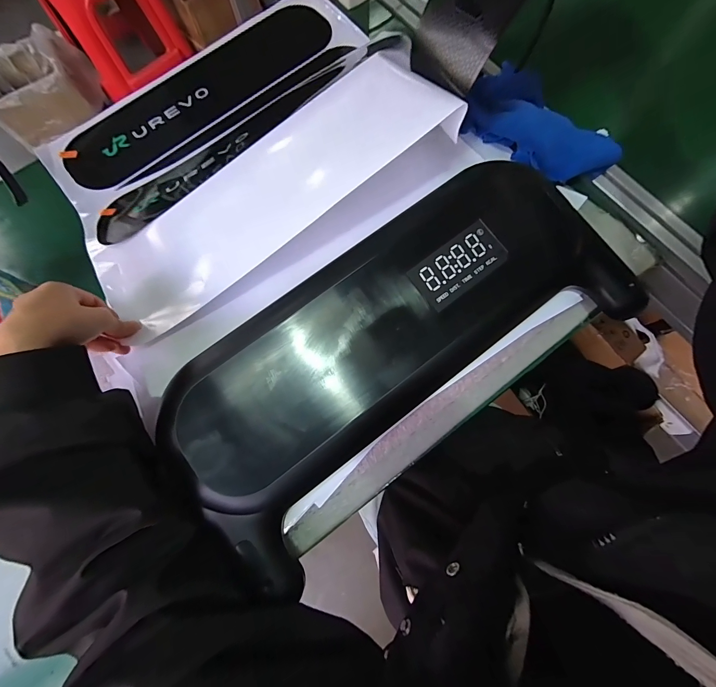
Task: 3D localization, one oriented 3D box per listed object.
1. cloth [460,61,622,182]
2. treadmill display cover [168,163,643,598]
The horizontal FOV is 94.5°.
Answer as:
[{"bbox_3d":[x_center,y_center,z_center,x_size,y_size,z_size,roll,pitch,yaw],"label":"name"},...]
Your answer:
[{"bbox_3d":[0.212,-0.249,0.386,0.188,0.041,0.074,32,78,9],"label":"cloth"},{"bbox_3d":[0.043,-0.003,0.319,0.451,0.044,0.217,-38,78,-8],"label":"treadmill display cover"}]

